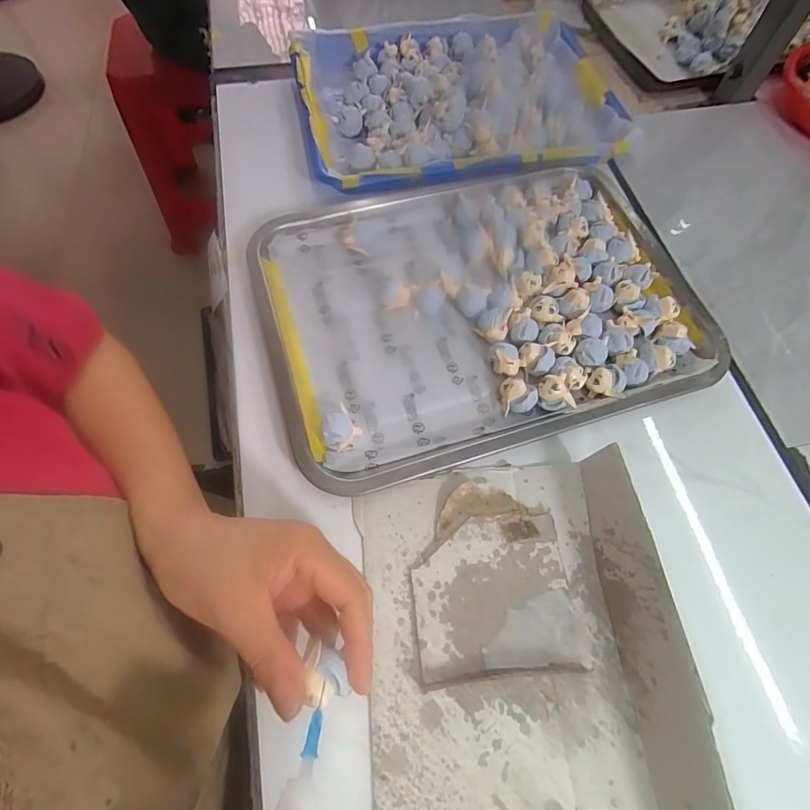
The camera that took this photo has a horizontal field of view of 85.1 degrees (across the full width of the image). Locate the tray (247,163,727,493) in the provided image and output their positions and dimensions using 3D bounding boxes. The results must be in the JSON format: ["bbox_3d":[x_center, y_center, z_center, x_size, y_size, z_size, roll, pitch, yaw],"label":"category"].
[{"bbox_3d":[0.062,-0.089,0.374,0.354,0.025,0.255,-14,66,-10],"label":"tray"}]

